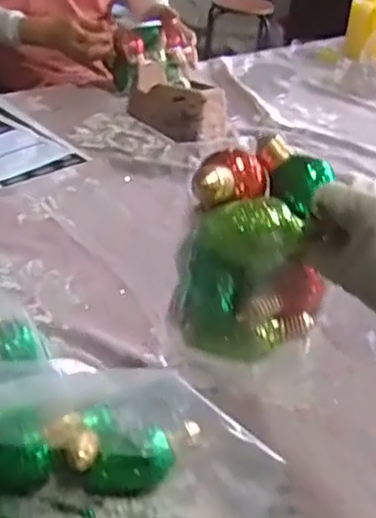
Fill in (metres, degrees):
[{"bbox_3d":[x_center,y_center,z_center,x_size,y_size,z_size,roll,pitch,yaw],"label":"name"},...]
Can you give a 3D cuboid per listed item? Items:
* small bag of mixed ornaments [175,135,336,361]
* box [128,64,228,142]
[{"bbox_3d":[0.049,-0.005,0.511,0.104,0.146,0.092,7,32,2],"label":"small bag of mixed ornaments"},{"bbox_3d":[-0.023,-0.280,1.203,0.075,0.086,0.216,-21,43,-35],"label":"box"}]

